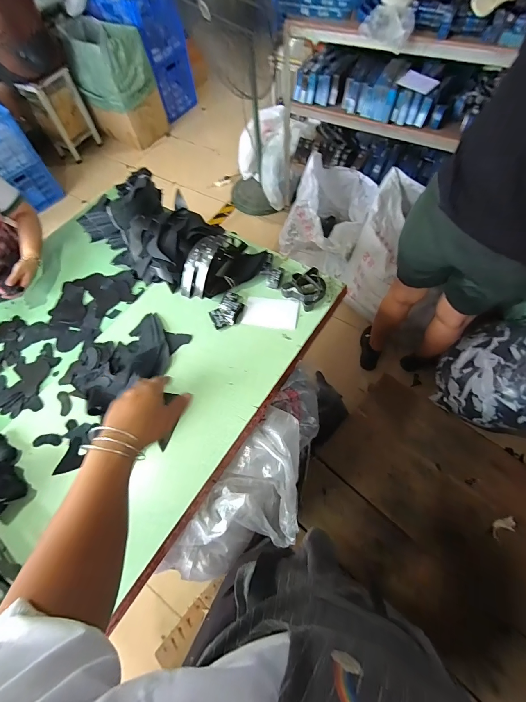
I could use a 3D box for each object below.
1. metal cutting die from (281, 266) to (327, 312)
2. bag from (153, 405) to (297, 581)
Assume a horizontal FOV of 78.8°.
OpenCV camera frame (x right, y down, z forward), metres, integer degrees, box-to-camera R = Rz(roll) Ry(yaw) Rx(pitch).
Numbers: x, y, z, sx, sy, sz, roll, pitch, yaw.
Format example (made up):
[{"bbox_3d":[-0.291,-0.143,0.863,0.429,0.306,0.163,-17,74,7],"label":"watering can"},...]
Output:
[{"bbox_3d":[0.126,-0.191,0.948,0.115,0.056,0.117,36,72,16],"label":"metal cutting die"},{"bbox_3d":[-0.010,0.366,0.781,0.211,0.172,0.420,31,71,15],"label":"bag"}]

